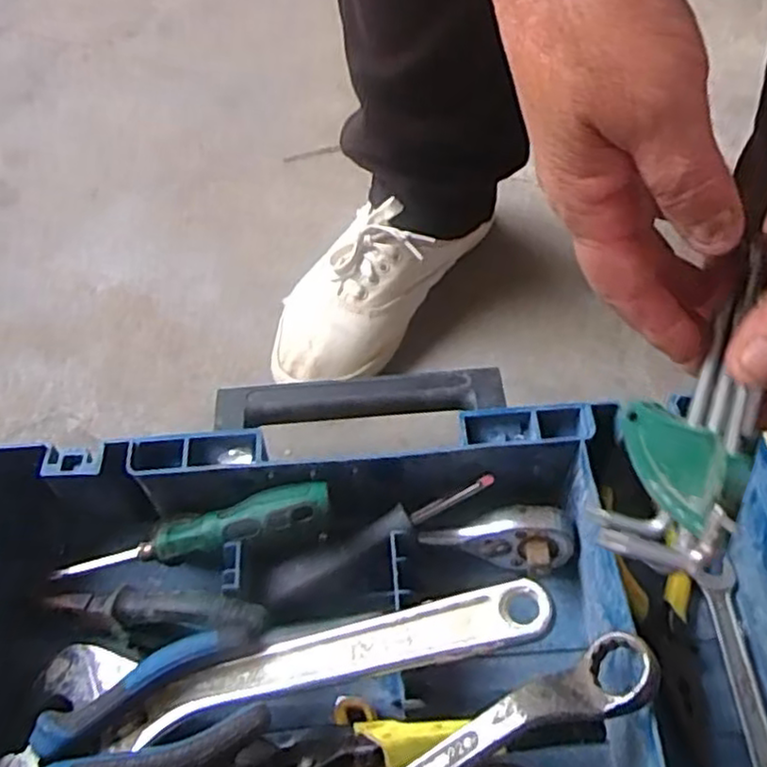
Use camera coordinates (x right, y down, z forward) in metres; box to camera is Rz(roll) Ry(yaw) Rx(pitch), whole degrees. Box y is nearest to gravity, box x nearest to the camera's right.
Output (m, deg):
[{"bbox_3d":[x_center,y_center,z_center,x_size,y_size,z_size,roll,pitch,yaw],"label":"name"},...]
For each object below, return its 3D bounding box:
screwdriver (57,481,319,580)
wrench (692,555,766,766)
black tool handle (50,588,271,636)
[{"bbox_3d":[-0.112,0.087,0.418,0.168,0.024,0.033,-18,56,10],"label":"screwdriver"},{"bbox_3d":[0.204,0.169,0.400,0.029,0.011,0.133,-2,56,2],"label":"wrench"},{"bbox_3d":[-0.128,0.124,0.393,0.130,0.014,0.019,-2,55,19],"label":"black tool handle"}]

